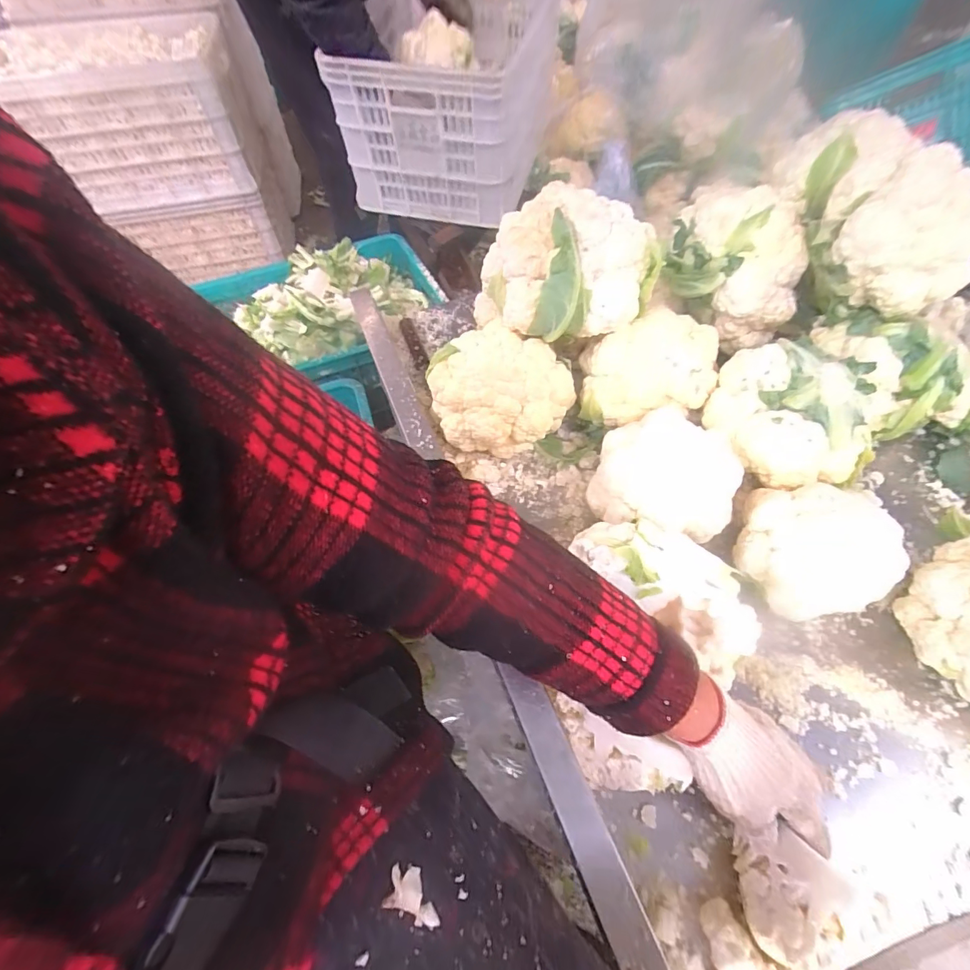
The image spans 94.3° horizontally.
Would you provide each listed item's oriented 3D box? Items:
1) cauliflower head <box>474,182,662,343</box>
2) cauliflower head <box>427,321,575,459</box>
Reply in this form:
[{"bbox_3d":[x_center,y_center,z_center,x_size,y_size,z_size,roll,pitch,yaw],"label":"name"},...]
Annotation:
[{"bbox_3d":[0.091,-0.239,0.502,0.187,0.117,0.129,20,62,13],"label":"cauliflower head"},{"bbox_3d":[0.019,-0.112,0.539,0.172,0.098,0.127,1,60,2],"label":"cauliflower head"}]

